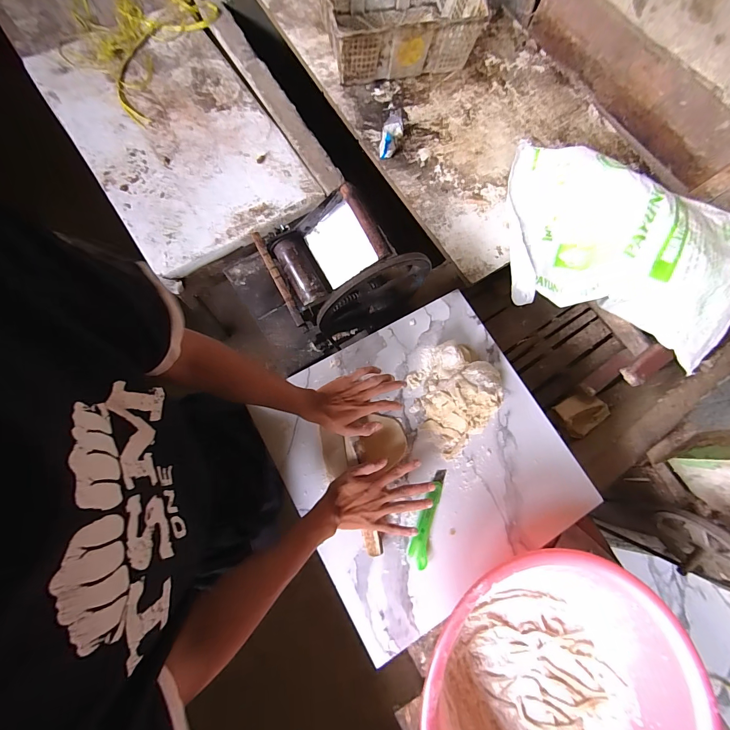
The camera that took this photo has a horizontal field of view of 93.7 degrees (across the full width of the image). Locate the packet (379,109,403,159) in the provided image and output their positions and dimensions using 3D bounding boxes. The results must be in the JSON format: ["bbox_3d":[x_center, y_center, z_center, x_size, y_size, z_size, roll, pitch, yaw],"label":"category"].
[{"bbox_3d":[0.080,-0.677,1.006,0.057,0.048,0.131,12,73,2],"label":"packet"}]

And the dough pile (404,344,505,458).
[{"bbox_3d":[0.164,0.049,0.636,0.161,0.063,0.192,34,75,8],"label":"dough pile"}]

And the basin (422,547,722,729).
[{"bbox_3d":[0.275,0.496,0.509,0.387,0.135,0.392,1,73,-2],"label":"basin"}]

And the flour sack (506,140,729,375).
[{"bbox_3d":[0.685,-0.295,0.888,0.672,0.183,0.418,17,73,3],"label":"flour sack"}]

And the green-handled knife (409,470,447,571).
[{"bbox_3d":[0.110,0.266,0.602,0.034,0.014,0.165,17,73,3],"label":"green-handled knife"}]

